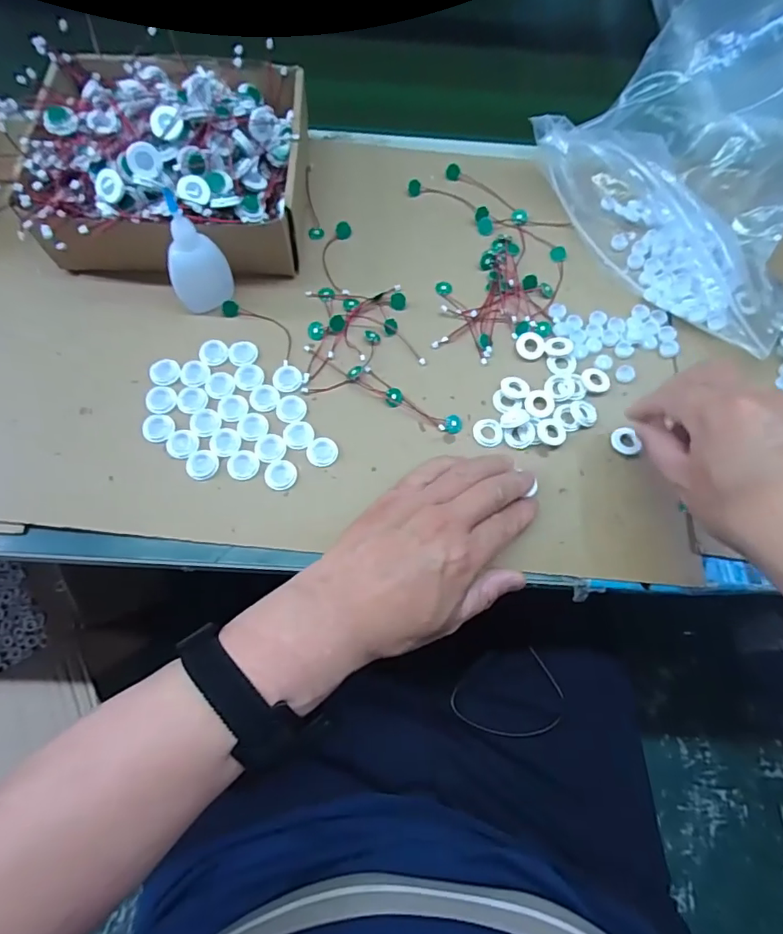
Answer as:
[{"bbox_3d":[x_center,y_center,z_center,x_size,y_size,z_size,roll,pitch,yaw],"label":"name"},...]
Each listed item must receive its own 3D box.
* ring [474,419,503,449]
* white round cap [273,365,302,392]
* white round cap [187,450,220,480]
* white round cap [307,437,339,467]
[{"bbox_3d":[0.076,-0.027,0.403,0.023,0.004,0.023,1,69,-2],"label":"ring"},{"bbox_3d":[-0.083,-0.071,0.412,0.022,0.004,0.023,1,69,-2],"label":"white round cap"},{"bbox_3d":[-0.140,-0.002,0.380,0.023,0.004,0.022,1,69,-2],"label":"white round cap"},{"bbox_3d":[-0.052,-0.012,0.389,0.023,0.004,0.023,1,69,-2],"label":"white round cap"}]

